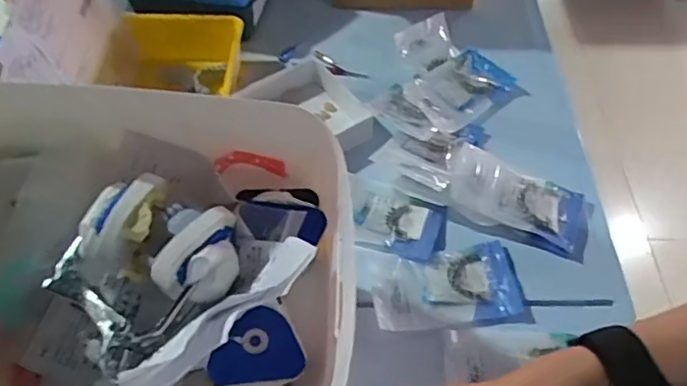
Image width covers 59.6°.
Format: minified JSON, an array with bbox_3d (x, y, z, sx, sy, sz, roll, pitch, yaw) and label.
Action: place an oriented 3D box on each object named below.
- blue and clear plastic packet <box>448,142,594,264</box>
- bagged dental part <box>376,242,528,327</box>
[{"bbox_3d":[0.185,0.006,0.622,0.145,0.033,0.087,19,57,13],"label":"blue and clear plastic packet"},{"bbox_3d":[0.100,0.090,0.577,0.140,0.008,0.078,-8,55,-6],"label":"bagged dental part"}]

